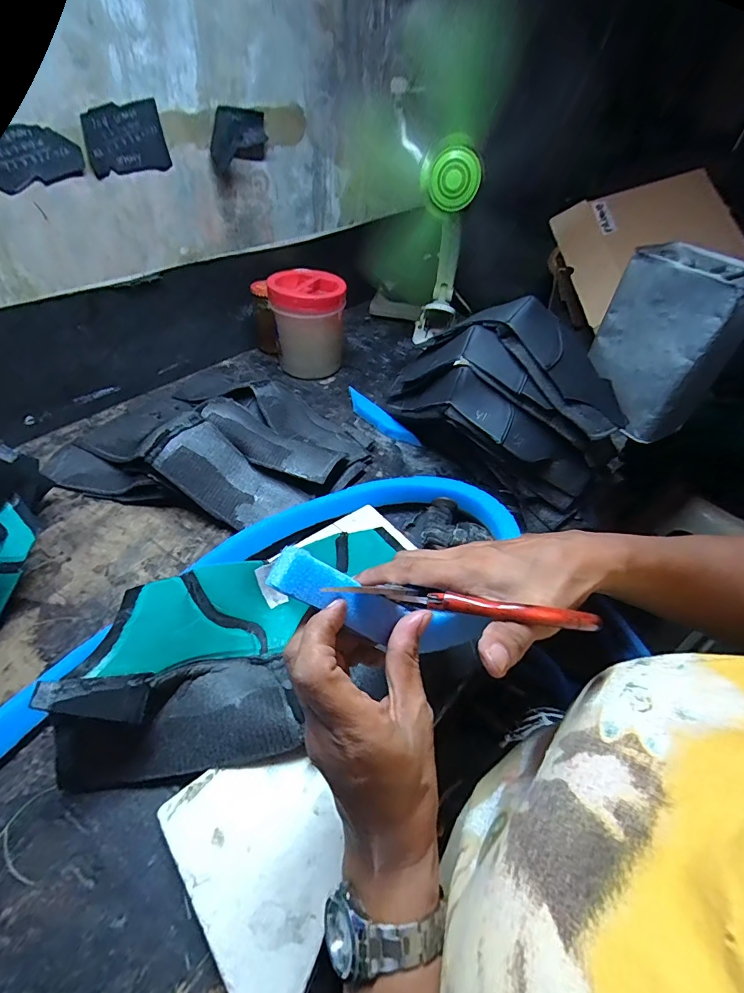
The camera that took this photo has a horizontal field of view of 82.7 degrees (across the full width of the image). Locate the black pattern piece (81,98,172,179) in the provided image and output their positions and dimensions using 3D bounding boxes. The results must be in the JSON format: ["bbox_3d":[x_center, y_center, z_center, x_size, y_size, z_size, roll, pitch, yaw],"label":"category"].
[{"bbox_3d":[-0.308,-0.447,0.529,0.004,0.066,0.101,35,56,27],"label":"black pattern piece"}]

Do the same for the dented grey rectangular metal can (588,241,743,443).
[{"bbox_3d":[0.421,-0.222,0.617,0.113,0.221,0.150,-21,51,-23],"label":"dented grey rectangular metal can"}]

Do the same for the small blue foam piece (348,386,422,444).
[{"bbox_3d":[0.012,-0.120,0.643,0.029,0.019,0.155,-30,55,-30],"label":"small blue foam piece"}]

